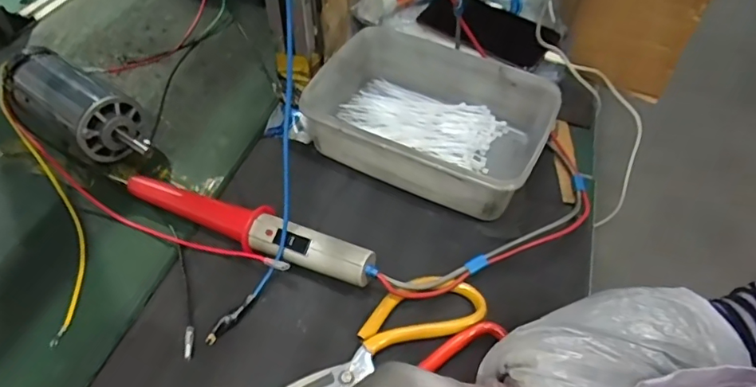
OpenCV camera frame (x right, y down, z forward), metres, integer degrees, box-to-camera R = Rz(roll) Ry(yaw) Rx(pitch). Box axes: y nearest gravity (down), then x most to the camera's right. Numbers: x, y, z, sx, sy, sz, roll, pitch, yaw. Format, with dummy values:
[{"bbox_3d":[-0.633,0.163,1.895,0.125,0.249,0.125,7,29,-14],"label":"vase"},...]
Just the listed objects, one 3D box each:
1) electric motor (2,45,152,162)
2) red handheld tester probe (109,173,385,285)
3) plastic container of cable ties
[{"bbox_3d":[-0.313,-0.085,0.530,0.196,0.060,0.067,26,53,21],"label":"electric motor"},{"bbox_3d":[-0.121,0.027,0.444,0.256,0.040,0.033,20,51,17],"label":"red handheld tester probe"},{"bbox_3d":[0.050,-0.072,0.508,0.215,0.081,0.151,20,51,17],"label":"plastic container of cable ties"}]

